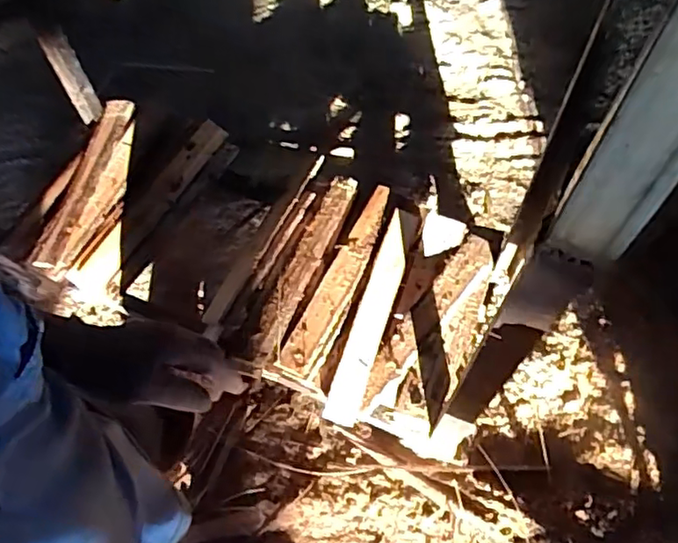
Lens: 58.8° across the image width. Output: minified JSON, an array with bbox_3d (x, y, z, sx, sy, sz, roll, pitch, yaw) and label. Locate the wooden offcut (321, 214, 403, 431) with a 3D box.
[{"bbox_3d":[0.071,0.088,1.272,0.068,0.061,0.474,16,76,10],"label":"wooden offcut"}]

